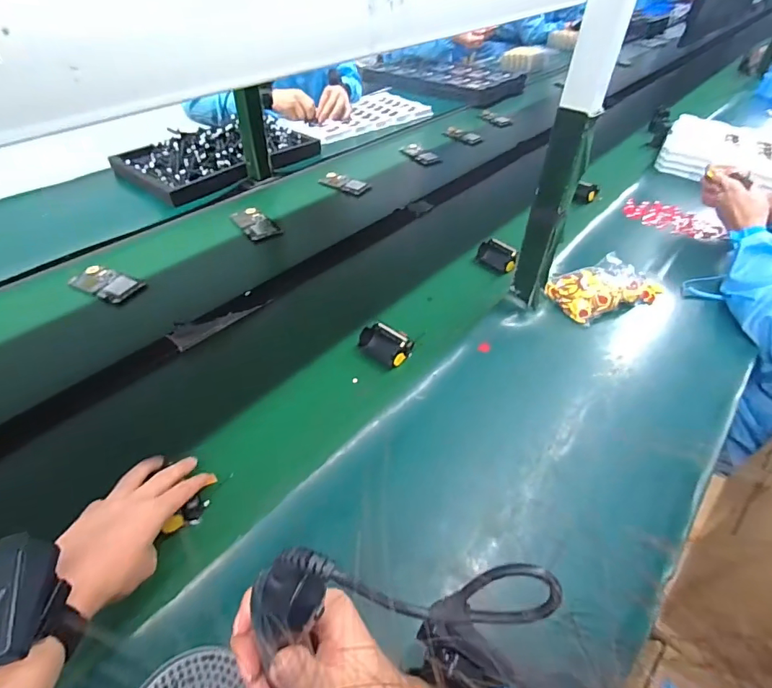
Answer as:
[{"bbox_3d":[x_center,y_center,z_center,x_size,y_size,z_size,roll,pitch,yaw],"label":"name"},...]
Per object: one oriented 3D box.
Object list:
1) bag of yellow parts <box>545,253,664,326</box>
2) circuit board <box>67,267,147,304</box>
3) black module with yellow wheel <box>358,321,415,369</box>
[{"bbox_3d":[0.388,-0.099,0.780,0.206,0.044,0.098,-16,49,-19],"label":"bag of yellow parts"},{"bbox_3d":[-0.484,-0.106,0.769,0.111,0.014,0.070,22,48,18],"label":"circuit board"},{"bbox_3d":[0.001,-0.003,0.668,0.075,0.031,0.057,30,51,23],"label":"black module with yellow wheel"}]

